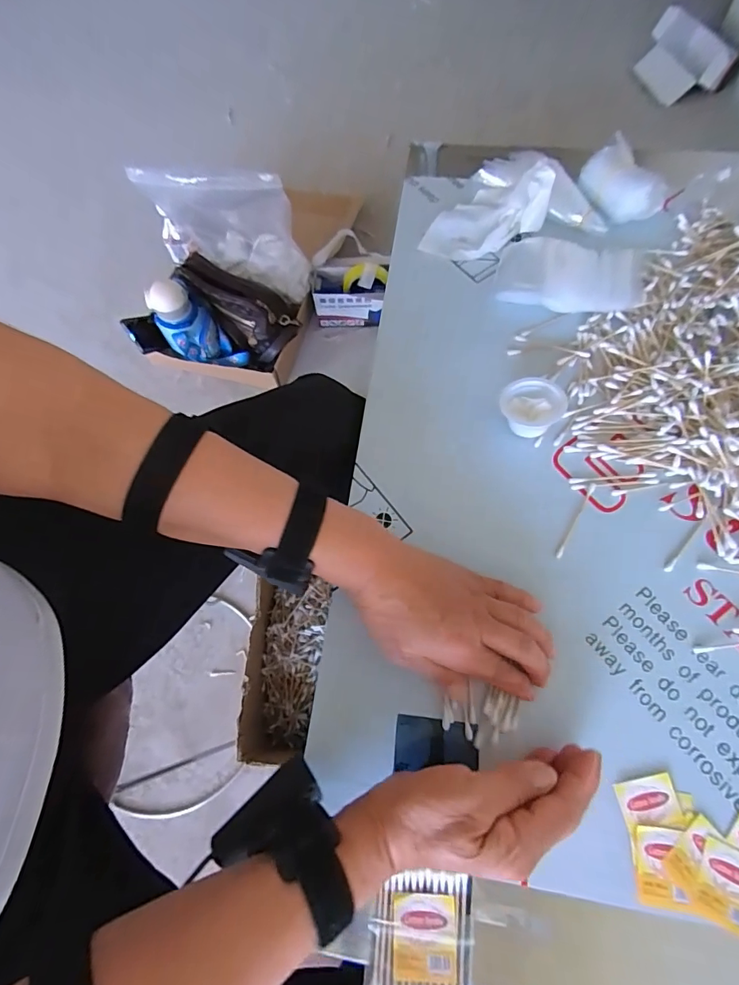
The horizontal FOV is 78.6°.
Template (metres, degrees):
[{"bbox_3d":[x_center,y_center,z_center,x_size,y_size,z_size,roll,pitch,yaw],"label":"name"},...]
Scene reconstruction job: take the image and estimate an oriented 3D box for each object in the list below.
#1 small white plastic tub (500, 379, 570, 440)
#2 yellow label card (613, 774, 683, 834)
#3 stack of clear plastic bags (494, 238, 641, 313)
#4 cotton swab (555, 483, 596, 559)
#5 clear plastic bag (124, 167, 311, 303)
[{"bbox_3d":[0.146,-0.075,0.404,0.054,0.023,0.049,0,69,3],"label":"small white plastic tub"},{"bbox_3d":[0.191,0.211,0.307,0.040,0.004,0.028,-12,69,-1],"label":"yellow label card"},{"bbox_3d":[0.200,-0.220,0.452,0.133,0.022,0.076,15,70,9],"label":"stack of clear plastic bags"},{"bbox_3d":[0.173,0.023,0.379,0.005,0.006,0.073,30,74,11],"label":"cotton swab"},{"bbox_3d":[-0.286,-0.518,0.877,0.304,0.256,0.082,8,70,6],"label":"clear plastic bag"}]

